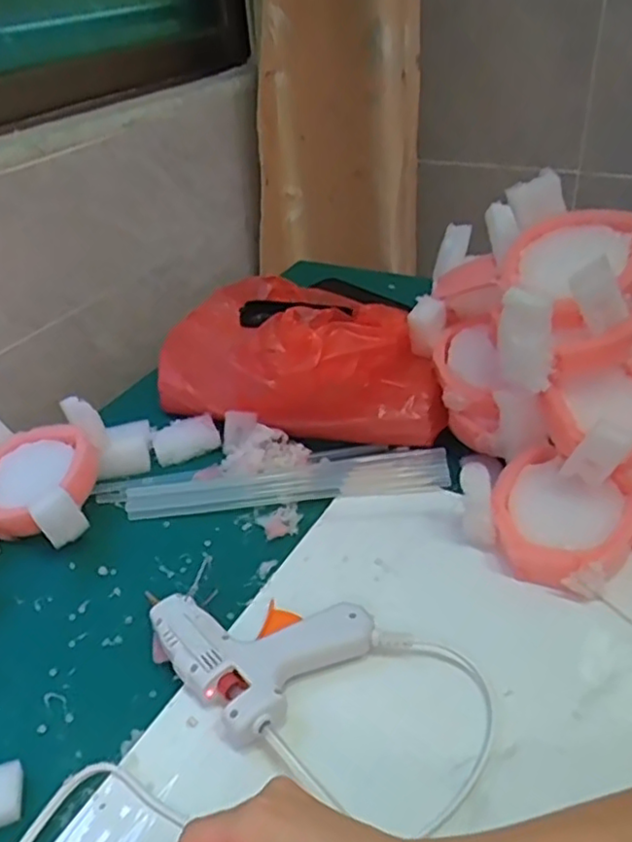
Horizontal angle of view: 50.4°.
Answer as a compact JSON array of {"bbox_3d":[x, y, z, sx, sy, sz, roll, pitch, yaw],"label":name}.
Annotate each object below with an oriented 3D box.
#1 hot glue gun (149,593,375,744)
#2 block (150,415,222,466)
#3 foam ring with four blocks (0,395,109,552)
[{"bbox_3d":[-0.041,0.135,0.437,0.108,0.027,0.126,-29,44,-32],"label":"hot glue gun"},{"bbox_3d":[-0.122,0.019,0.628,0.060,0.022,0.030,-15,38,-18],"label":"block"},{"bbox_3d":[-0.234,0.056,0.551,0.116,0.066,0.147,-7,37,-8],"label":"foam ring with four blocks"}]

